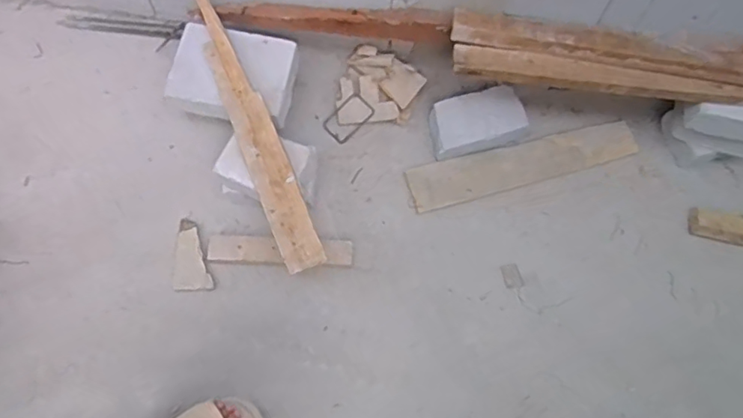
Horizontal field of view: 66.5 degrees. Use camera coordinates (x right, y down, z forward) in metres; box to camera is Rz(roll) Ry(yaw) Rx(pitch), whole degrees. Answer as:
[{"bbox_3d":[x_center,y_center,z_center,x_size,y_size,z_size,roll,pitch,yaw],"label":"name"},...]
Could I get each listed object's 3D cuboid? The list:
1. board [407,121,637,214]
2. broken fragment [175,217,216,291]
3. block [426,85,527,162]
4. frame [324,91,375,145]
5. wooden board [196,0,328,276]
[{"bbox_3d":[0.380,-0.112,1.387,0.586,0.022,0.112,-15,70,-8],"label":"board"},{"bbox_3d":[-0.412,0.108,1.291,0.084,0.019,0.167,-12,69,-7],"label":"broken fragment"},{"bbox_3d":[0.255,-0.212,1.389,0.238,0.062,0.153,-14,69,-8],"label":"block"},{"bbox_3d":[-0.056,-0.227,1.417,0.129,0.009,0.074,-43,85,2],"label":"frame"},{"bbox_3d":[-0.266,-0.194,1.243,0.089,0.040,0.719,-21,70,-10],"label":"wooden board"}]

